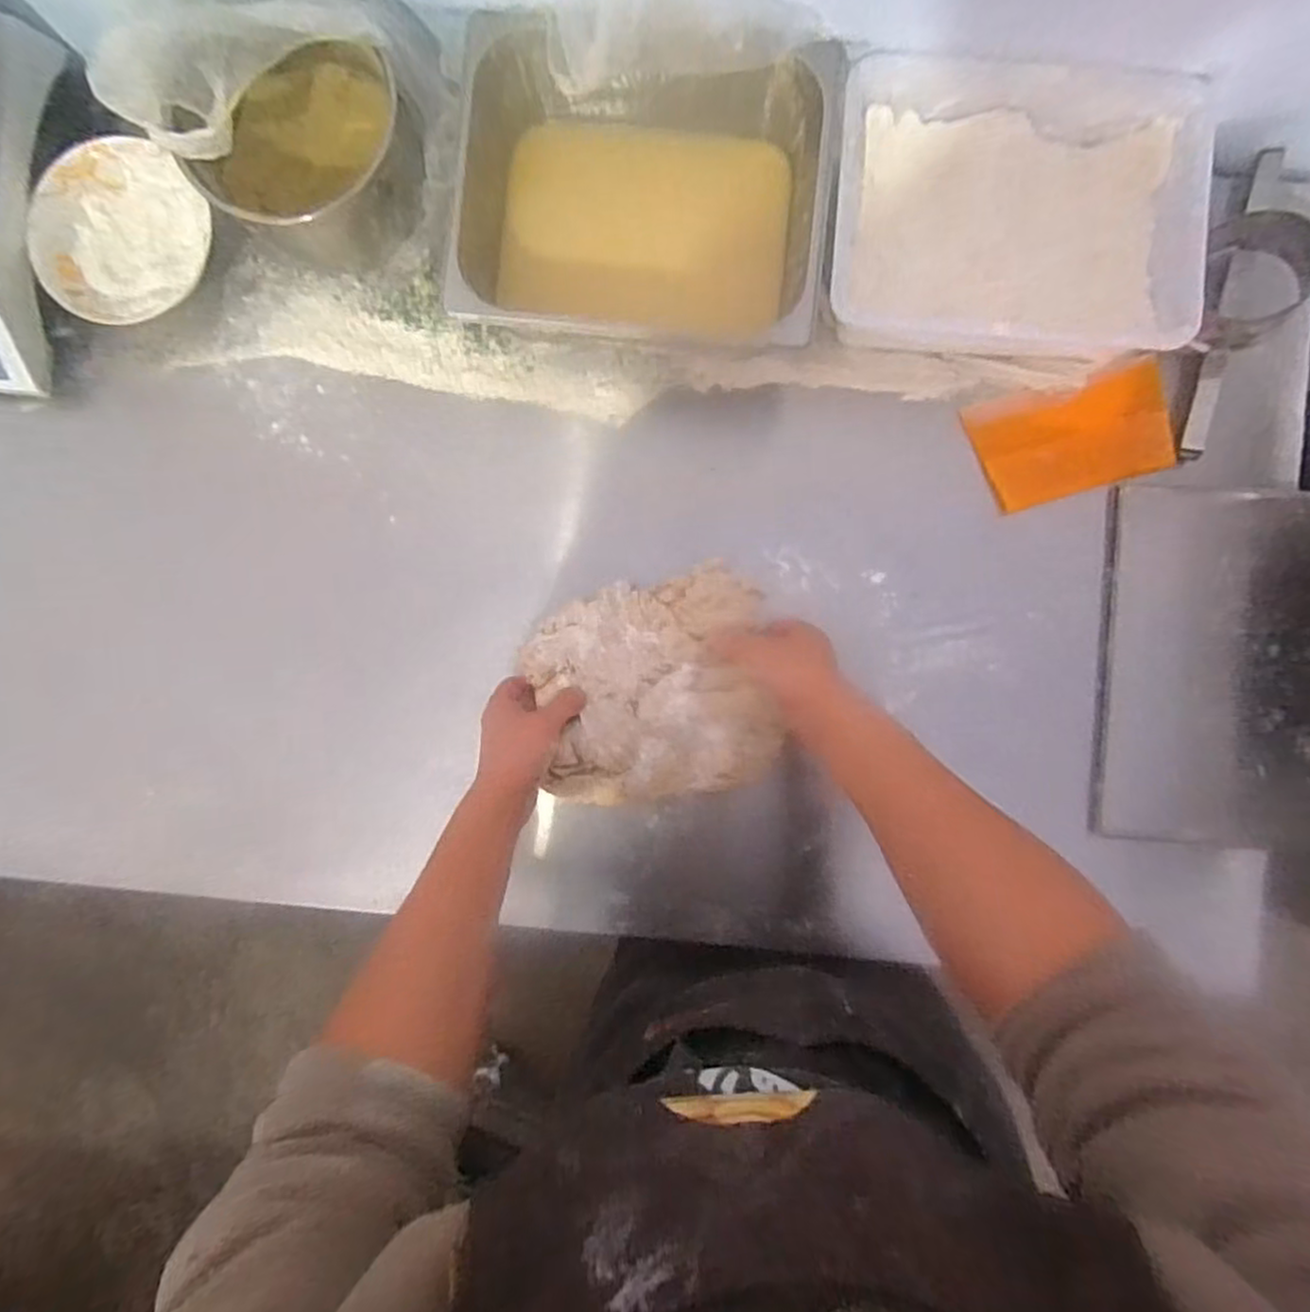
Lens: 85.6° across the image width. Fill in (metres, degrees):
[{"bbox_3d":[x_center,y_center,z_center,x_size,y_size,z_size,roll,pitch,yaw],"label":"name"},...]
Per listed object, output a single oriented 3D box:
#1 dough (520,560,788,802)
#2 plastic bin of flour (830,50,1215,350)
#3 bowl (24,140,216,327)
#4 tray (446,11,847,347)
[{"bbox_3d":[0.002,0.031,0.660,0.215,0.069,0.205,-10,90,4],"label":"dough"},{"bbox_3d":[0.320,-0.402,0.640,0.321,0.095,0.241,2,91,3],"label":"plastic bin of flour"},{"bbox_3d":[-0.503,-0.399,0.686,0.148,0.065,0.174,16,92,3],"label":"bowl"},{"bbox_3d":[-0.008,-0.406,0.642,0.315,0.102,0.242,6,91,3],"label":"tray"}]

